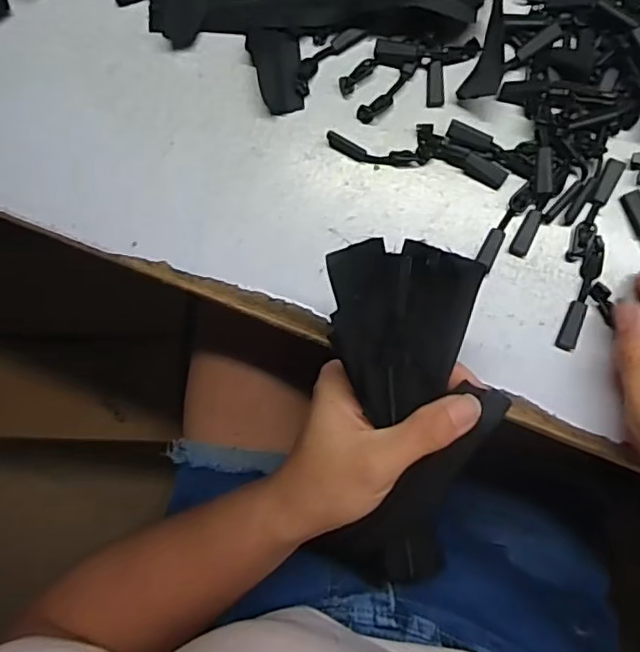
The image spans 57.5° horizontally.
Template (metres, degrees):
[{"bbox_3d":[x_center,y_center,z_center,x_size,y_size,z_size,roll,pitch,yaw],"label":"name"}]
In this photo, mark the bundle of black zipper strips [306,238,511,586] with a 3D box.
[{"bbox_3d":[0.043,0.059,0.288,0.078,0.031,0.213,0,124,8],"label":"bundle of black zipper strips"}]

